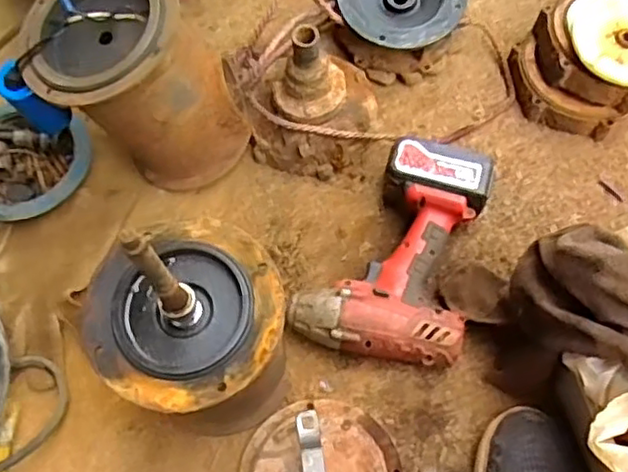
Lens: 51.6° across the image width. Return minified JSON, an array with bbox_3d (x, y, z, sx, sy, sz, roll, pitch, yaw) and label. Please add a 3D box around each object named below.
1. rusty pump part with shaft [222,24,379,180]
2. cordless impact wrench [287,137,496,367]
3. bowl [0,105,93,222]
[{"bbox_3d":[-0.009,-0.164,0.704,0.154,0.148,0.155,-7,68,0],"label":"rusty pump part with shaft"},{"bbox_3d":[0.089,0.016,0.663,0.145,0.080,0.223,13,70,8],"label":"cordless impact wrench"},{"bbox_3d":[-0.331,-0.077,0.728,0.151,0.032,0.132,12,70,7],"label":"bowl"}]

